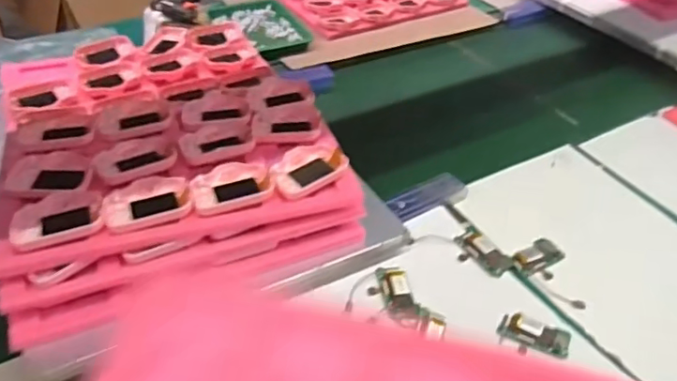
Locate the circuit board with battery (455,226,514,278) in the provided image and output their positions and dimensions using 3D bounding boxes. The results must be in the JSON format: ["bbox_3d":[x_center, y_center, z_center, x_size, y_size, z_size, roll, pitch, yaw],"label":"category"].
[{"bbox_3d":[0.177,0.077,0.707,0.053,0.007,0.078,-23,46,-27],"label":"circuit board with battery"}]

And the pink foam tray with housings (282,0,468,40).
[{"bbox_3d":[0.077,-0.423,1.244,0.368,0.025,0.270,-15,43,-19],"label":"pink foam tray with housings"}]

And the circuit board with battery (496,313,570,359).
[{"bbox_3d":[0.213,0.158,0.616,0.074,0.009,0.047,18,43,18],"label":"circuit board with battery"}]

